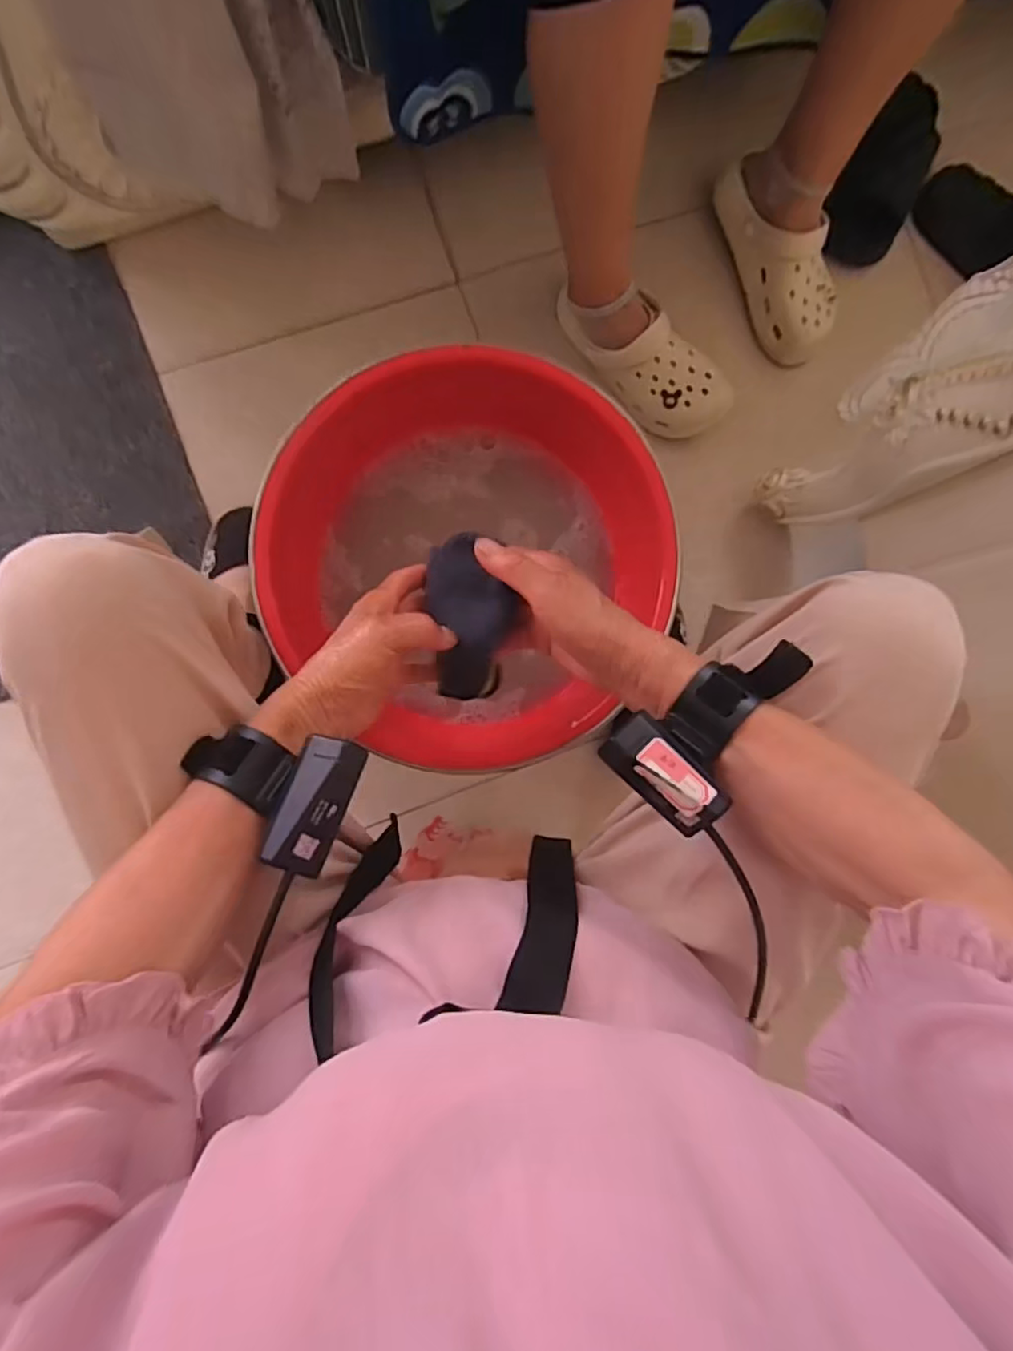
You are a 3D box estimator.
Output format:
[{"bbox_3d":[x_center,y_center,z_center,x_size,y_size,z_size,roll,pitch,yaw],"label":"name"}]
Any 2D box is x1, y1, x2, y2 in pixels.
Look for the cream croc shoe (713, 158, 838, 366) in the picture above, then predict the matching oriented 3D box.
[{"bbox_3d":[0.341,-0.529,0.804,0.080,0.090,0.243,-24,90,-5],"label":"cream croc shoe"}]

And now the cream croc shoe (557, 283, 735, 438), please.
[{"bbox_3d":[0.160,-0.387,0.772,0.242,0.081,0.078,41,85,-2],"label":"cream croc shoe"}]

